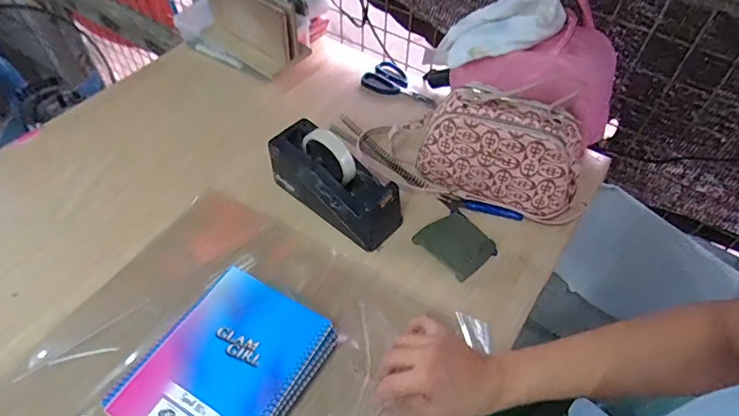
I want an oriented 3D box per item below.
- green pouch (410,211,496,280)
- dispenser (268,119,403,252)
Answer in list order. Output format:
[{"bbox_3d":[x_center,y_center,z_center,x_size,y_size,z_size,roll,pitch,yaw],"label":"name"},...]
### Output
[{"bbox_3d":[0.121,0.048,0.644,0.082,0.037,0.093,-31,59,-23],"label":"green pouch"},{"bbox_3d":[-0.050,-0.040,0.668,0.199,0.118,0.075,36,59,23],"label":"dispenser"}]

